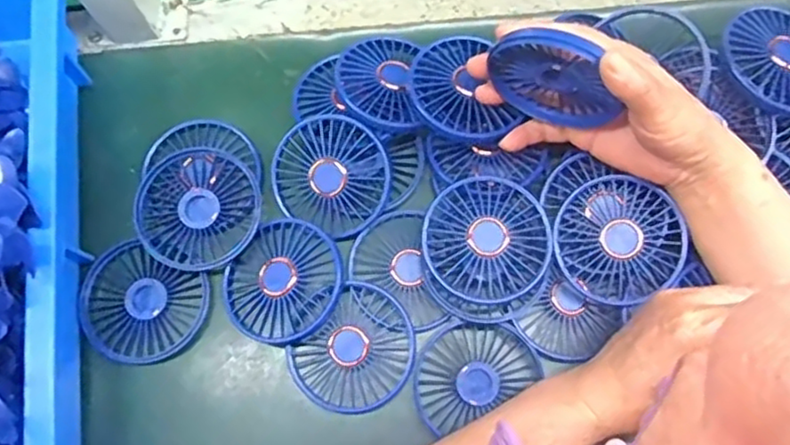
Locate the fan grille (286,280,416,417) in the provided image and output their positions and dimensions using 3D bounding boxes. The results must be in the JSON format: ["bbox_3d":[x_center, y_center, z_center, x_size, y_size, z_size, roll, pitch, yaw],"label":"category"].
[{"bbox_3d":[-0.026,0.091,0.453,0.073,0.019,0.086,40,78,8],"label":"fan grille"}]

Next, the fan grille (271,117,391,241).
[{"bbox_3d":[-0.046,-0.035,0.478,0.085,0.015,0.080,0,95,5],"label":"fan grille"}]

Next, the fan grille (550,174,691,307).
[{"bbox_3d":[0.154,0.013,0.450,0.082,0.016,0.084,-31,84,5],"label":"fan grille"}]

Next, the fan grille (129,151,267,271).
[{"bbox_3d":[-0.144,-0.010,0.476,0.087,0.015,0.087,0,76,-1],"label":"fan grille"}]

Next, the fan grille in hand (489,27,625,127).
[{"bbox_3d":[0.100,-0.090,0.405,0.079,0.082,0.012,17,76,3],"label":"fan grille in hand"}]

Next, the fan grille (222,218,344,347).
[{"bbox_3d":[-0.080,0.042,0.462,0.076,0.021,0.085,40,78,8],"label":"fan grille"}]

